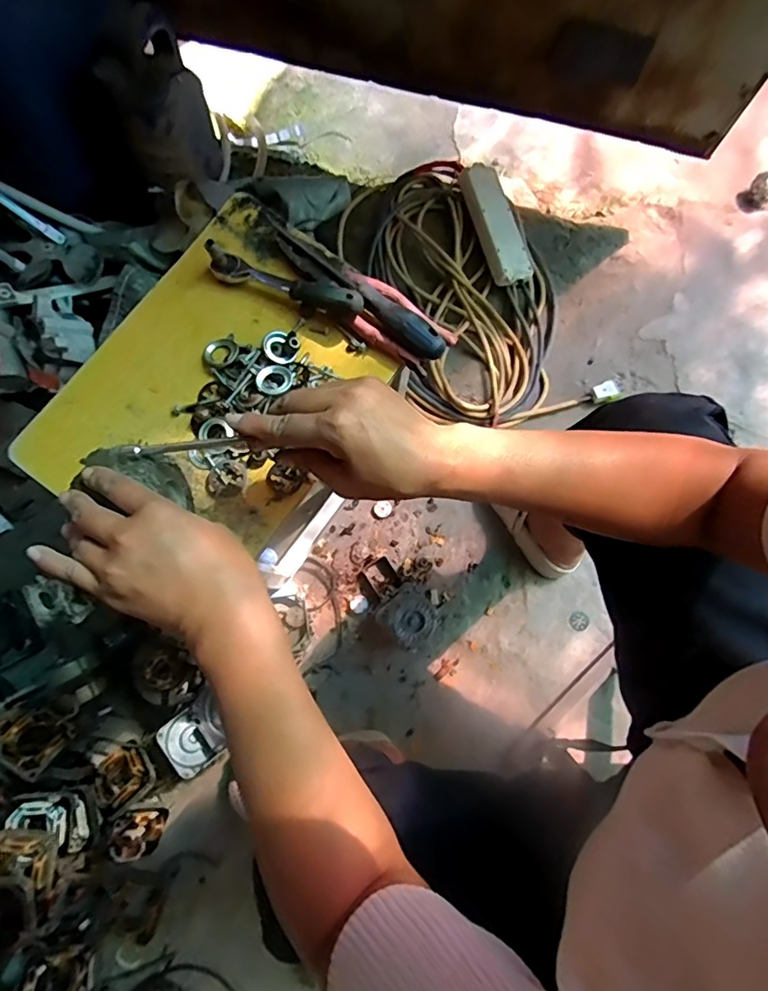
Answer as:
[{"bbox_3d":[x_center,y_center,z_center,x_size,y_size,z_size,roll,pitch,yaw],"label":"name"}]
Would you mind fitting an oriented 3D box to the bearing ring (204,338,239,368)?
[{"bbox_3d":[-0.150,-0.133,0.482,0.026,0.008,0.030,30,81,5],"label":"bearing ring"}]

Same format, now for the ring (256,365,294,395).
[{"bbox_3d":[-0.098,-0.104,0.469,0.033,0.004,0.028,-40,80,-26],"label":"ring"}]

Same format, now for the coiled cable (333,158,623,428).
[{"bbox_3d":[0.139,-0.372,0.957,0.356,0.081,0.560,-24,79,-5],"label":"coiled cable"}]

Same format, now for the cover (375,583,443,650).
[{"bbox_3d":[0.043,0.195,0.824,0.078,0.077,0.089,-44,83,-7],"label":"cover"}]

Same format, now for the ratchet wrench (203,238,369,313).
[{"bbox_3d":[-0.089,-0.196,0.477,0.148,0.036,0.022,19,80,3],"label":"ratchet wrench"}]

